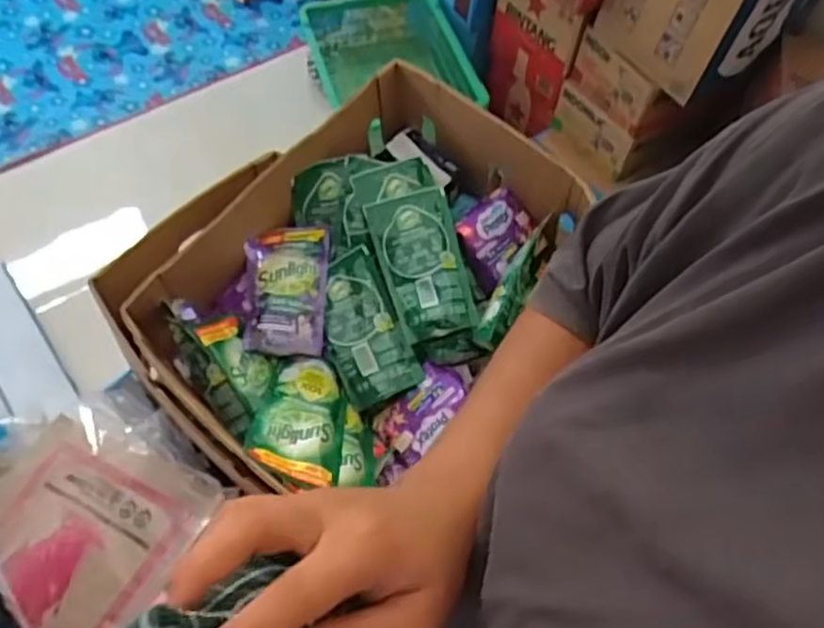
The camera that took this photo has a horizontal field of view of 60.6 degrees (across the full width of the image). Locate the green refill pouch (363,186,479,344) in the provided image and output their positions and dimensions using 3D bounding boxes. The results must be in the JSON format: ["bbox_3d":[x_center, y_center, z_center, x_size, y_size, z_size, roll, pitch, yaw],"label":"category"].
[{"bbox_3d":[0.013,-0.054,0.730,0.077,0.025,0.158,-13,74,-13],"label":"green refill pouch"}]

